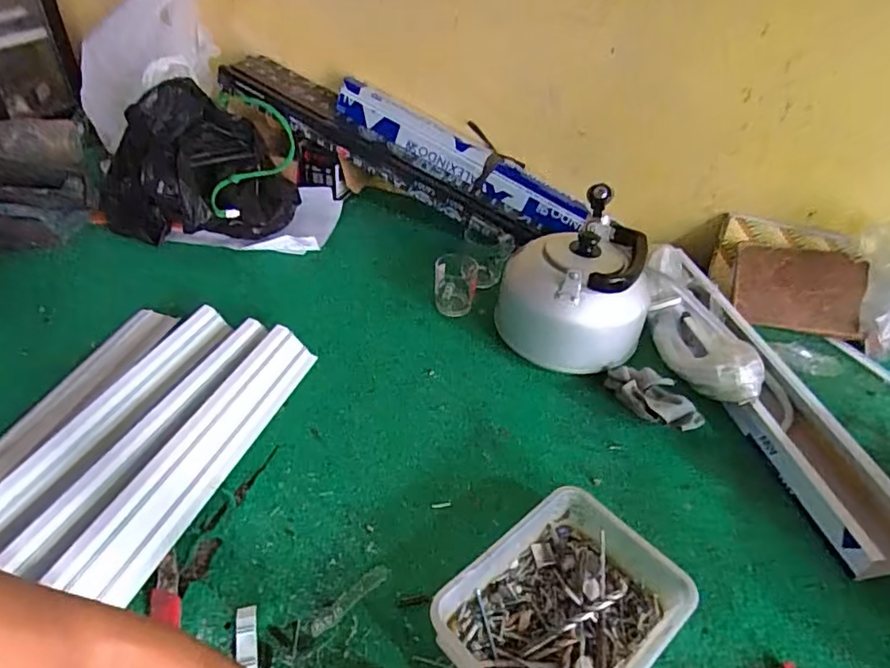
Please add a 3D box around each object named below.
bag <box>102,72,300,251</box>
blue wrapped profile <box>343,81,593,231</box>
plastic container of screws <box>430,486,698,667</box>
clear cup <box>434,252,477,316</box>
[{"bbox_3d":[-0.447,-0.301,0.993,0.328,0.218,0.196,13,40,10],"label":"bag"},{"bbox_3d":[0.032,-0.321,1.074,0.522,0.082,0.075,26,40,-11],"label":"blue wrapped profile"},{"bbox_3d":[0.114,0.270,0.557,0.226,0.051,0.171,-29,52,-33],"label":"plastic container of screws"},{"bbox_3d":[0.016,-0.077,0.934,0.061,0.088,0.083,12,41,8],"label":"clear cup"}]

